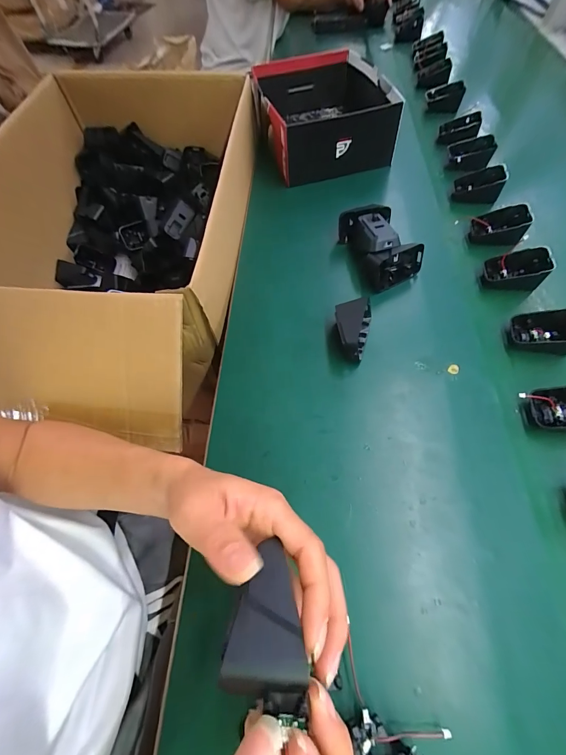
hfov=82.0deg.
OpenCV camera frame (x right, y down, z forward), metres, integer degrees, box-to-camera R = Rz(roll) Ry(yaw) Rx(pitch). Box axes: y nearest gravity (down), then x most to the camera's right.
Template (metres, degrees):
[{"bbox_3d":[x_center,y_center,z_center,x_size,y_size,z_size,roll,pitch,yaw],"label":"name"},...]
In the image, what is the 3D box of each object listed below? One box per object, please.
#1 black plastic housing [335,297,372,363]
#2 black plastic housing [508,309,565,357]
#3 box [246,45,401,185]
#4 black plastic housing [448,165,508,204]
[{"bbox_3d":[0.078,-0.058,0.372,0.041,0.037,0.066,14,61,8],"label":"black plastic housing"},{"bbox_3d":[0.292,-0.052,0.362,0.062,0.043,0.046,12,61,7],"label":"black plastic housing"},{"bbox_3d":[0.065,-0.459,0.568,0.211,0.086,0.247,-12,61,-5],"label":"box"},{"bbox_3d":[0.304,-0.299,0.505,0.065,0.042,0.043,18,62,11],"label":"black plastic housing"}]

